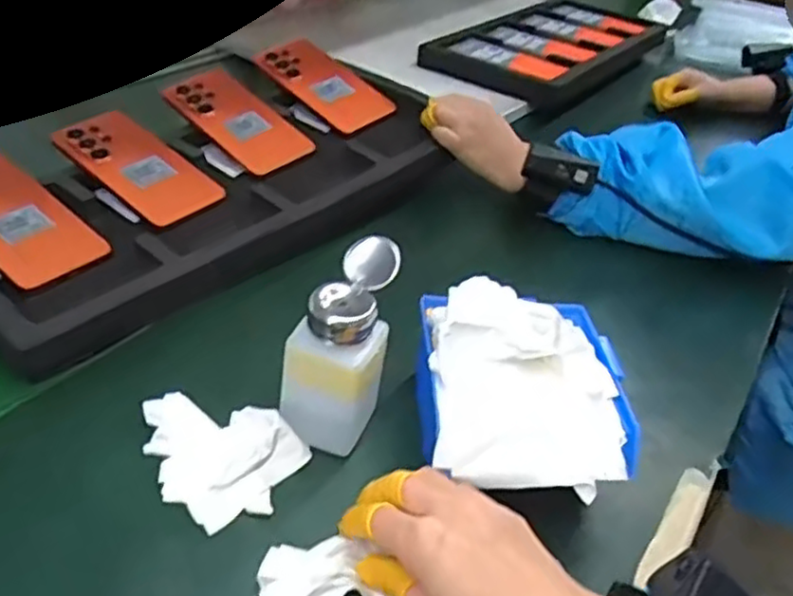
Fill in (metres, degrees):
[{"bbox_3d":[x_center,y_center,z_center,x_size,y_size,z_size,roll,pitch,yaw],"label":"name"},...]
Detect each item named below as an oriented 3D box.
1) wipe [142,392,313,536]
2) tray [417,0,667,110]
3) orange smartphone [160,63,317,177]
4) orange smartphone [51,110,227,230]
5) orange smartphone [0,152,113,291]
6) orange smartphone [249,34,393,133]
[{"bbox_3d":[-0.115,0.089,0.415,0.104,0.022,0.073,24,39,22],"label":"wipe"},{"bbox_3d":[0.253,-0.384,1.055,0.223,0.062,0.475,27,41,25],"label":"tray"},{"bbox_3d":[-0.161,-0.184,0.695,0.169,0.006,0.077,40,61,21],"label":"orange smartphone"},{"bbox_3d":[-0.236,-0.122,0.629,0.155,0.006,0.077,39,56,16],"label":"orange smartphone"},{"bbox_3d":[-0.315,-0.069,0.556,0.166,0.008,0.079,38,50,20],"label":"orange smartphone"},{"bbox_3d":[-0.080,-0.236,0.750,0.069,0.011,0.157,-40,70,-20],"label":"orange smartphone"}]

